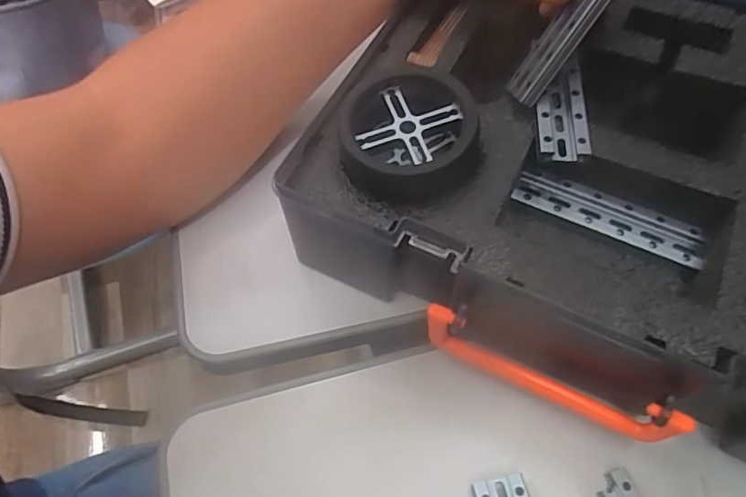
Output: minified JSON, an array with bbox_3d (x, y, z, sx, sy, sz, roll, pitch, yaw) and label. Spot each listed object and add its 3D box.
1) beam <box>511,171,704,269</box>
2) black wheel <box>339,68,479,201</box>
[{"bbox_3d":[0.118,-0.016,0.273,0.093,0.008,0.021,24,62,11],"label":"beam"},{"bbox_3d":[0.017,-0.054,0.257,0.059,0.023,0.061,1,60,-2],"label":"black wheel"}]

